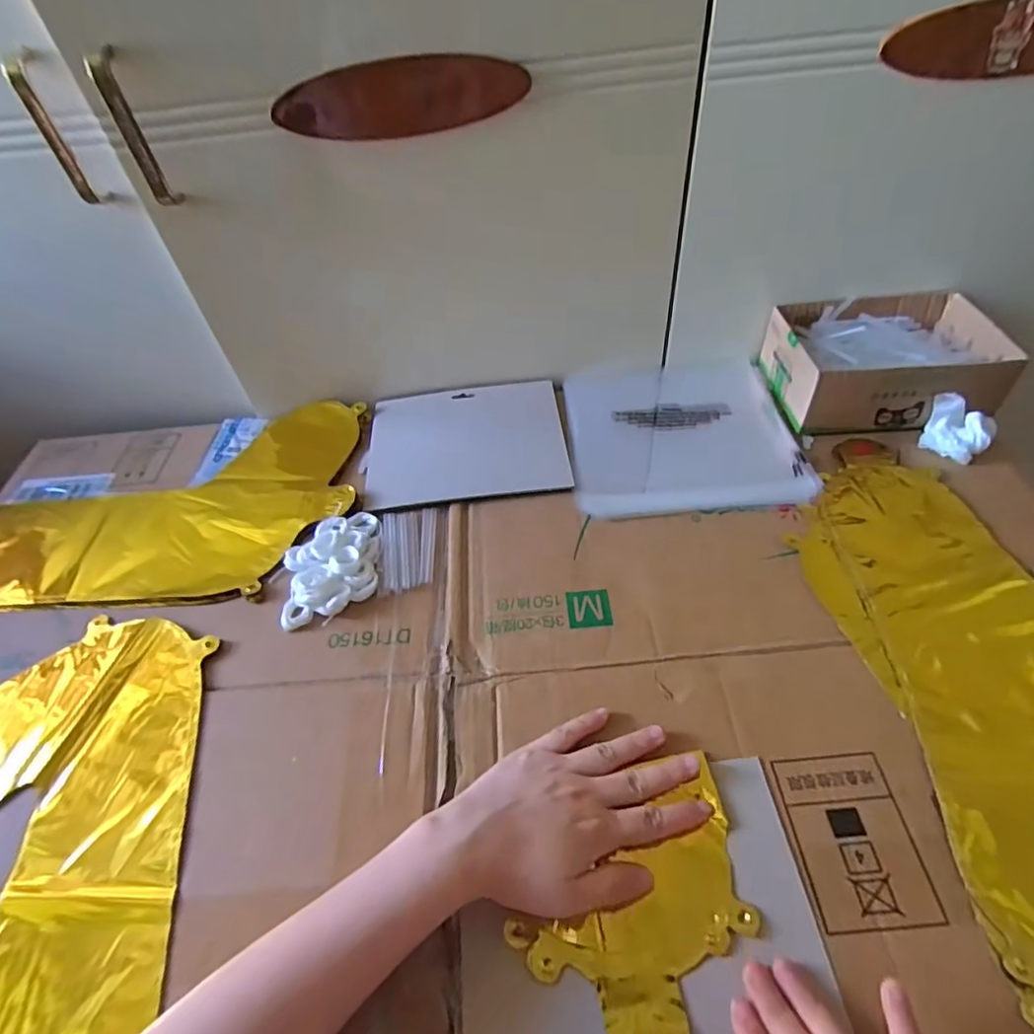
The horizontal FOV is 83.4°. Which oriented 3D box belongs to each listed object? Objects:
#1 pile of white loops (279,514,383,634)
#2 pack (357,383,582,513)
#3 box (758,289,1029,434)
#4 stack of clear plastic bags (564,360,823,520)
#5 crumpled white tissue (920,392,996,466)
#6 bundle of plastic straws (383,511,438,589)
[{"bbox_3d":[-0.152,0.038,0.477,0.073,0.021,0.103,-7,49,0],"label":"pile of white loops"},{"bbox_3d":[-0.051,-0.077,0.583,0.192,0.008,0.163,-7,49,-1],"label":"pack"},{"bbox_3d":[0.349,-0.151,0.559,0.184,0.061,0.137,-3,50,3],"label":"box"},{"bbox_3d":[0.159,-0.087,0.574,0.210,0.015,0.216,-5,50,2],"label":"stack of clear plastic bags"},{"bbox_3d":[0.393,-0.082,0.515,0.051,0.039,0.046,28,58,26],"label":"crumpled white tissue"},{"bbox_3d":[-0.091,0.025,0.494,0.045,0.005,0.082,-9,50,-2],"label":"bundle of plastic straws"}]

